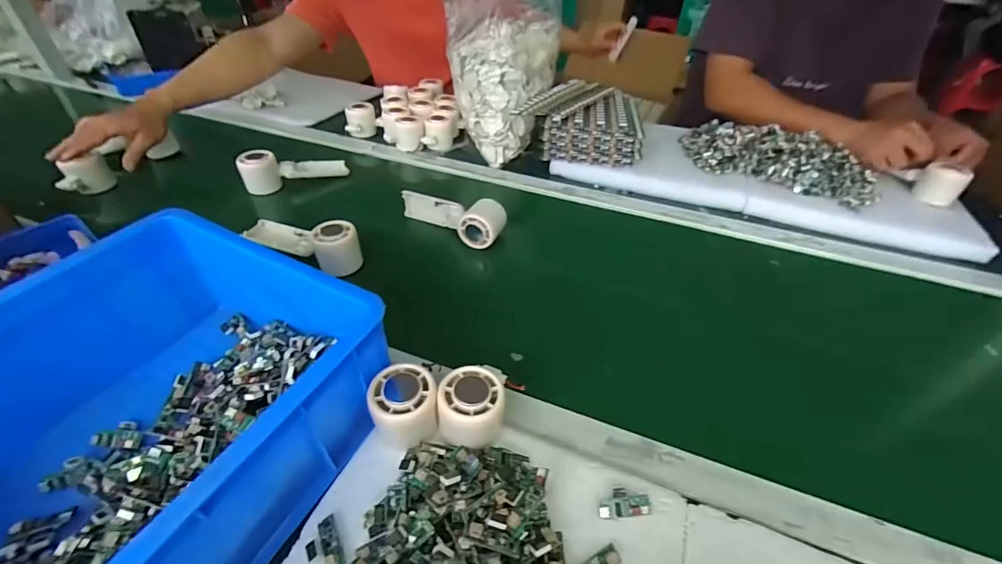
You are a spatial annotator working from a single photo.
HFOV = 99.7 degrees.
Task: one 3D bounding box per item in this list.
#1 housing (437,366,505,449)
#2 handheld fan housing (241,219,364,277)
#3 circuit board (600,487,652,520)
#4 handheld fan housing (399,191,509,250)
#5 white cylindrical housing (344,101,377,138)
[{"bbox_3d":[-0.025,0.107,0.365,0.053,0.045,0.055,1,42,-1],"label":"housing"},{"bbox_3d":[-0.267,-0.058,0.568,0.160,0.049,0.055,16,44,15],"label":"handheld fan housing"},{"bbox_3d":[0.098,0.175,0.336,0.043,0.005,0.020,-3,42,-5],"label":"circuit board"},{"bbox_3d":[-0.075,-0.102,0.628,0.163,0.048,0.056,19,45,18],"label":"handheld fan housing"},{"bbox_3d":[-0.294,-0.338,0.886,0.062,0.060,0.061,-8,43,-11],"label":"white cylindrical housing"}]

